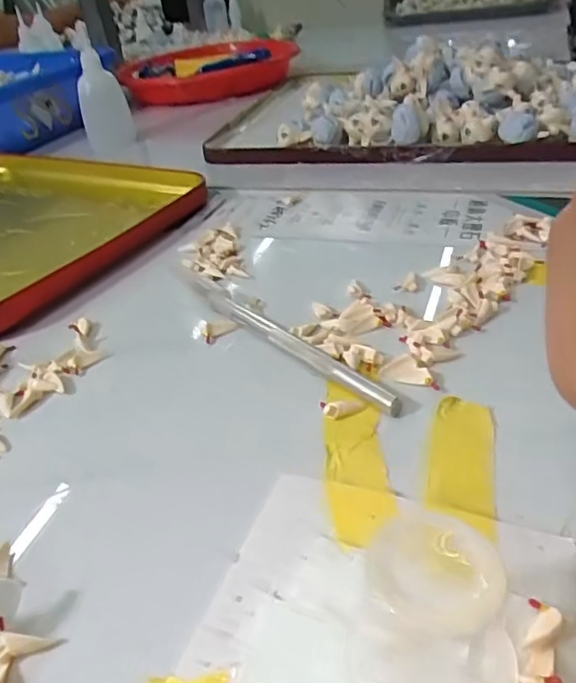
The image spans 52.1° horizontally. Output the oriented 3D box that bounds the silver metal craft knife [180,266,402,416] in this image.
[{"bbox_3d":[-0.010,-0.006,0.260,0.013,0.007,0.153,-29,40,-27],"label":"silver metal craft knife"}]

